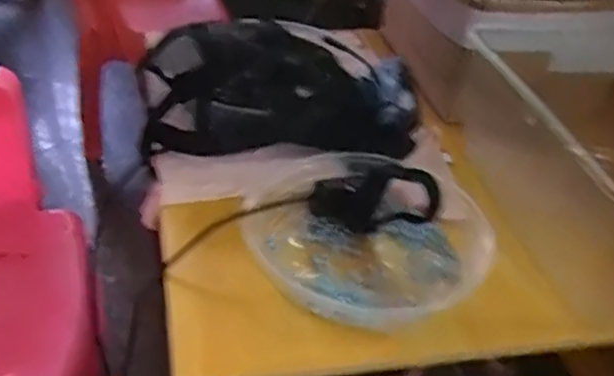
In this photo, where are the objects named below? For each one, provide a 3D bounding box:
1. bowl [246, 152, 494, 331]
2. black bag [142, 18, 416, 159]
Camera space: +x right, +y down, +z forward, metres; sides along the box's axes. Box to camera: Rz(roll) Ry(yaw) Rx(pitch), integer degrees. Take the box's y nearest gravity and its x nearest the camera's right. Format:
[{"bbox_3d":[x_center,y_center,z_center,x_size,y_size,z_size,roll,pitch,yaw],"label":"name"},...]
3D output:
[{"bbox_3d":[0.060,0.039,0.678,0.229,0.038,0.210,4,37,-3],"label":"bowl"},{"bbox_3d":[-0.039,-0.103,0.879,0.353,0.115,0.198,9,37,4],"label":"black bag"}]

